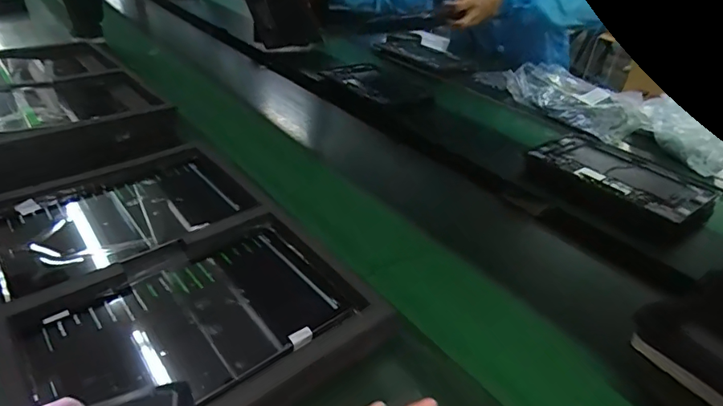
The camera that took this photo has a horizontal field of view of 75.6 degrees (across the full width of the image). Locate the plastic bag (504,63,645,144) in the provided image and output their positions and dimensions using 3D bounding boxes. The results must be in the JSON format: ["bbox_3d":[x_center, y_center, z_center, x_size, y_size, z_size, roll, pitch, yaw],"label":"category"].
[{"bbox_3d":[0.482,-0.239,1.035,0.185,0.047,0.334,-13,37,-26],"label":"plastic bag"}]

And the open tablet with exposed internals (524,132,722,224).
[{"bbox_3d":[0.429,-0.053,0.771,0.160,0.010,0.251,-21,41,-35],"label":"open tablet with exposed internals"}]

